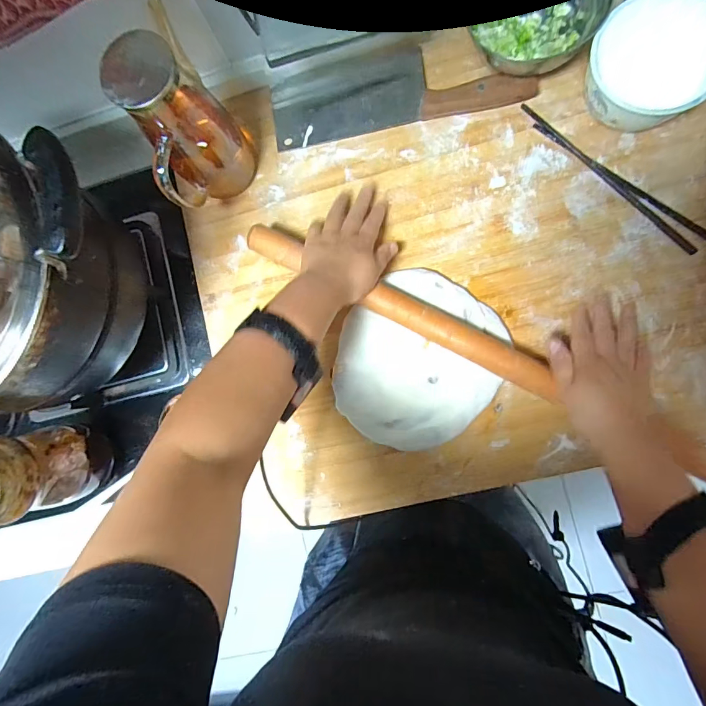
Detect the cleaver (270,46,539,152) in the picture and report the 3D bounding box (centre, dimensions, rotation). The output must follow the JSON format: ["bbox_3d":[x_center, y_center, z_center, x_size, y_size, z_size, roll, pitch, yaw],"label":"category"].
[{"bbox_3d":[0.050,-0.311,0.478,0.294,0.021,0.091,-7,86,8],"label":"cleaver"}]

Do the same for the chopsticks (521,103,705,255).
[{"bbox_3d":[0.284,-0.190,0.437,0.023,0.018,0.251,-45,82,3],"label":"chopsticks"}]

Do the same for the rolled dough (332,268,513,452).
[{"bbox_3d":[0.072,0.008,0.458,0.177,0.013,0.195,14,89,9],"label":"rolled dough"}]

